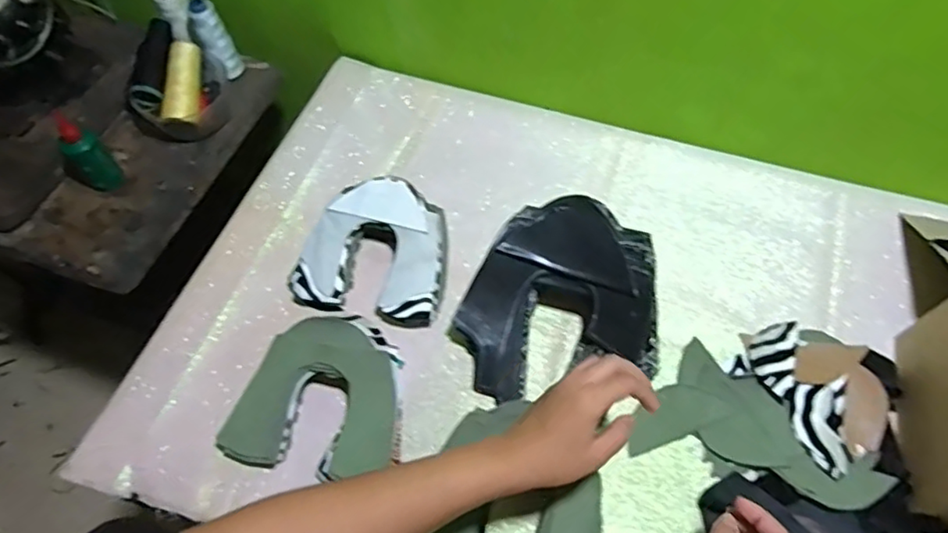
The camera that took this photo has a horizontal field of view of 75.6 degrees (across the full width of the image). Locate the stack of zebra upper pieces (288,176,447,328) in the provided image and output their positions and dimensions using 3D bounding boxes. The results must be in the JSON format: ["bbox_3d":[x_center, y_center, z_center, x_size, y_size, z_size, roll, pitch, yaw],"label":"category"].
[{"bbox_3d":[-0.112,-0.019,0.690,0.163,0.062,0.149,8,60,6],"label":"stack of zebra upper pieces"}]

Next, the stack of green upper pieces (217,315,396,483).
[{"bbox_3d":[-0.157,0.132,0.616,0.166,0.061,0.147,8,60,6],"label":"stack of green upper pieces"}]

